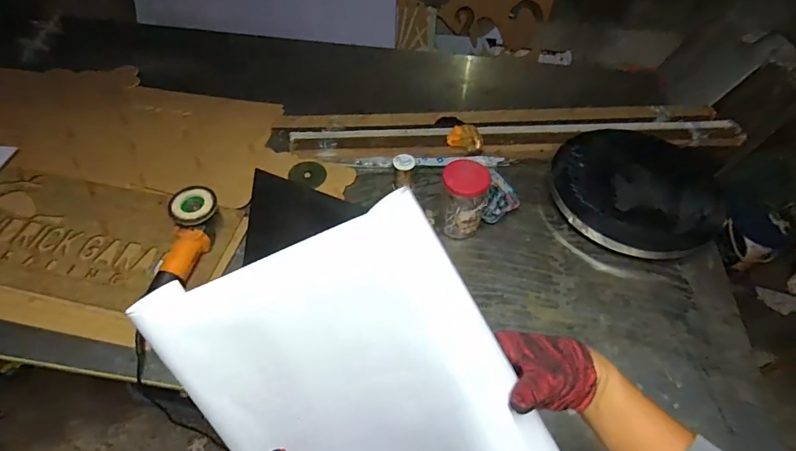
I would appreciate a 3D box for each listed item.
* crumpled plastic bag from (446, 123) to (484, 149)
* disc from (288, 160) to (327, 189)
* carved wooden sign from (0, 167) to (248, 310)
[{"bbox_3d":[0.185,-0.242,1.177,0.098,0.042,0.077,11,55,7],"label":"crumpled plastic bag"},{"bbox_3d":[-0.232,-0.136,1.118,0.094,0.010,0.094,4,47,-5],"label":"disc"},{"bbox_3d":[-0.731,0.020,0.987,0.691,0.025,0.294,11,55,5],"label":"carved wooden sign"}]

